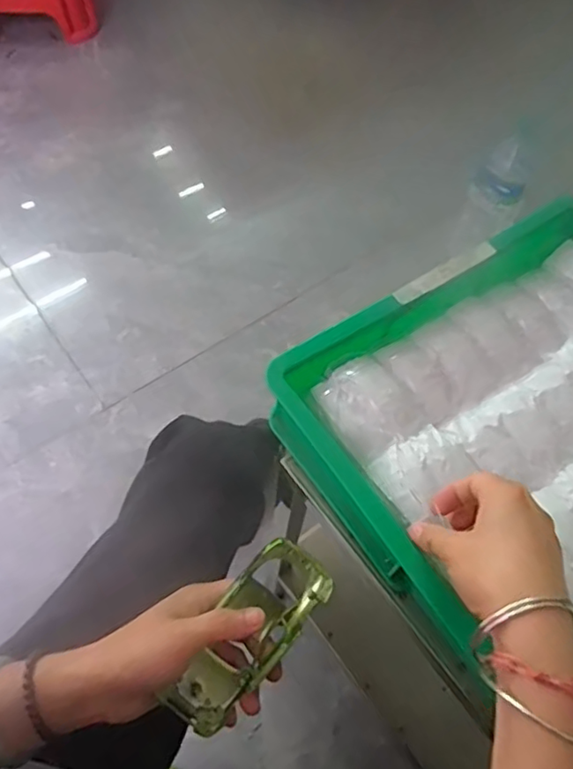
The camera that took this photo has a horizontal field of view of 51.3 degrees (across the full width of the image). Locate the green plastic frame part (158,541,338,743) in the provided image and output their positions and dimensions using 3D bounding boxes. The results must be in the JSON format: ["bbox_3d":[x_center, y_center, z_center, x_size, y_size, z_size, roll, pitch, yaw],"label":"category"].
[{"bbox_3d":[-0.026,0.167,0.397,0.052,0.039,0.134,36,89,16],"label":"green plastic frame part"}]

